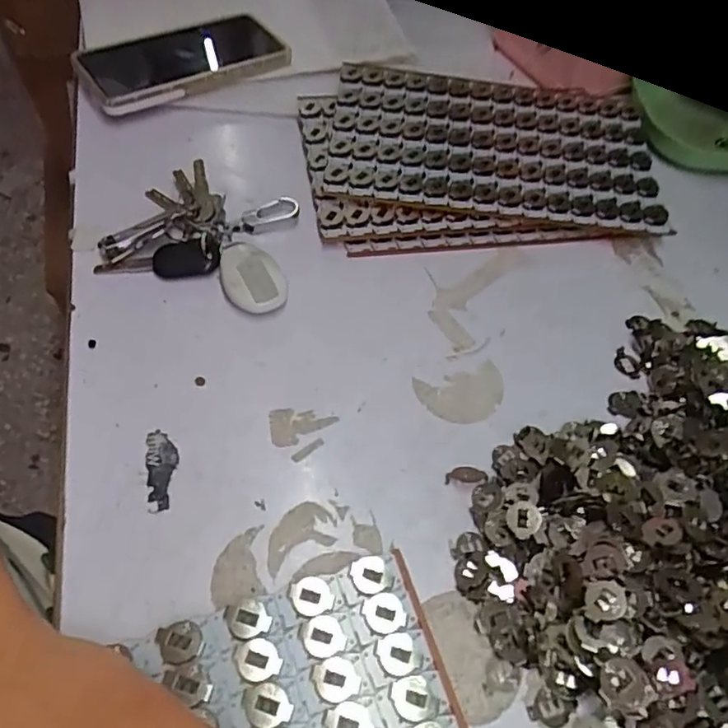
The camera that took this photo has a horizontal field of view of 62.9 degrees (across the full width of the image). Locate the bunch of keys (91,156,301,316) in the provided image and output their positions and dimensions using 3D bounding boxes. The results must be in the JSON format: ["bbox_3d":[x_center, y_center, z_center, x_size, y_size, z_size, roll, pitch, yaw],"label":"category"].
[{"bbox_3d":[-0.097,-0.093,0.402,0.123,0.016,0.115,17,56,7],"label":"bunch of keys"}]

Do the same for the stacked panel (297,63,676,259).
[{"bbox_3d":[0.090,-0.164,0.461,0.266,0.034,0.176,-3,56,-7],"label":"stacked panel"}]

